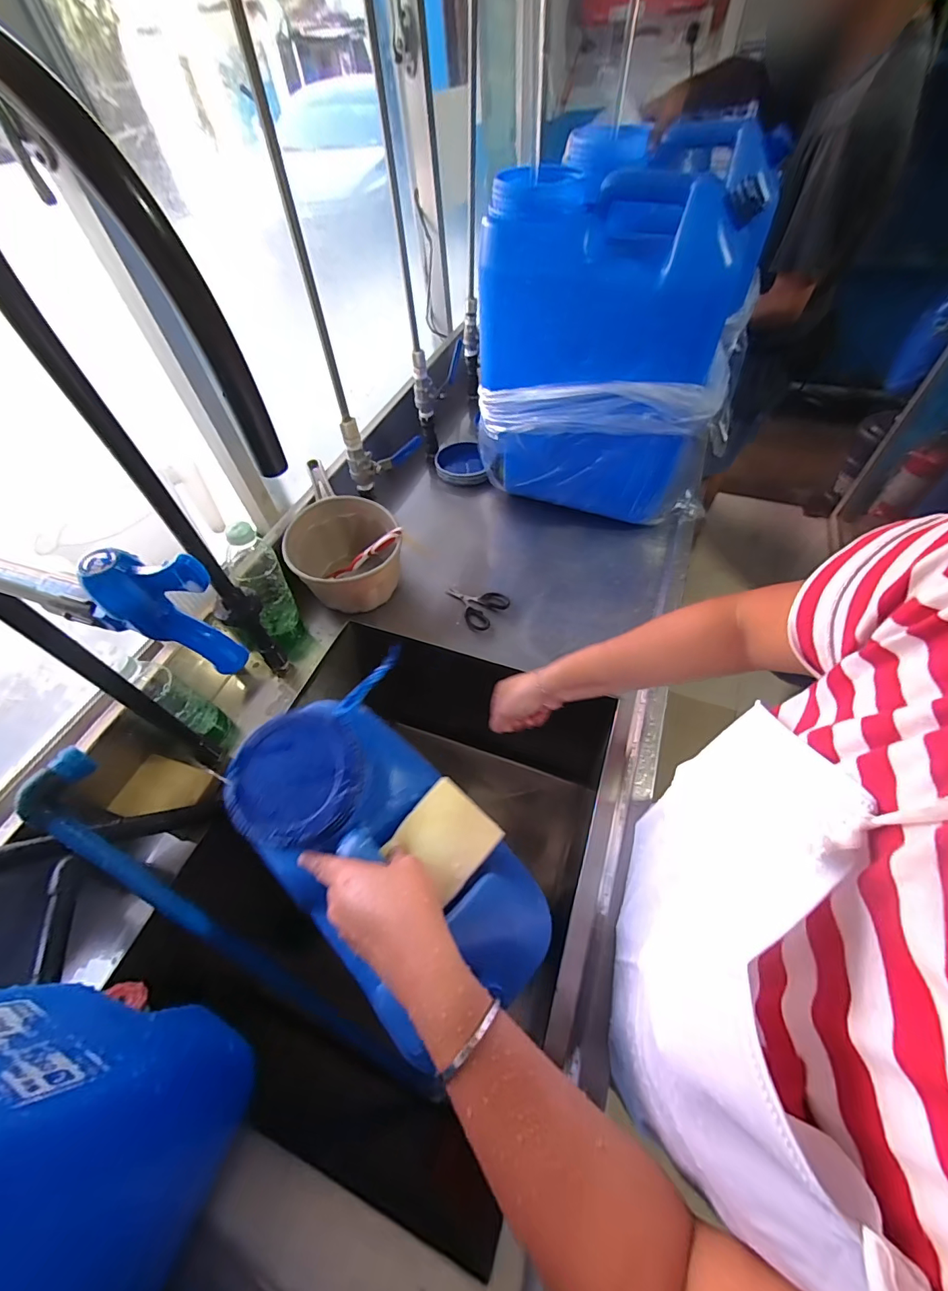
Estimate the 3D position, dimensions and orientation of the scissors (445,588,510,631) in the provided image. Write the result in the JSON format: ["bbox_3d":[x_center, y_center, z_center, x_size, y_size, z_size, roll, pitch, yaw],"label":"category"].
[{"bbox_3d":[-0.002,-0.069,0.704,0.101,0.009,0.077,33,63,25],"label":"scissors"}]

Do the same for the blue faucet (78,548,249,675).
[{"bbox_3d":[-0.160,-0.013,0.241,0.060,0.080,0.026,11,56,13],"label":"blue faucet"}]

